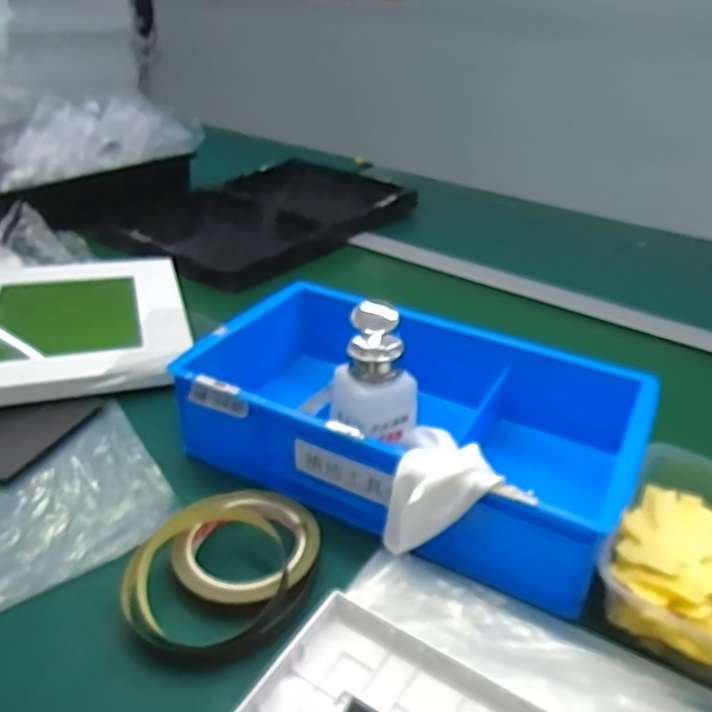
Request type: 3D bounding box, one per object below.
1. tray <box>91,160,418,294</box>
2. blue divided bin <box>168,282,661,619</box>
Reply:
[{"bbox_3d":[-0.141,-0.226,1.061,0.310,0.060,0.480,22,36,30],"label":"tray"},{"bbox_3d":[0.048,0.045,0.537,0.348,0.079,0.231,19,34,26],"label":"blue divided bin"}]

